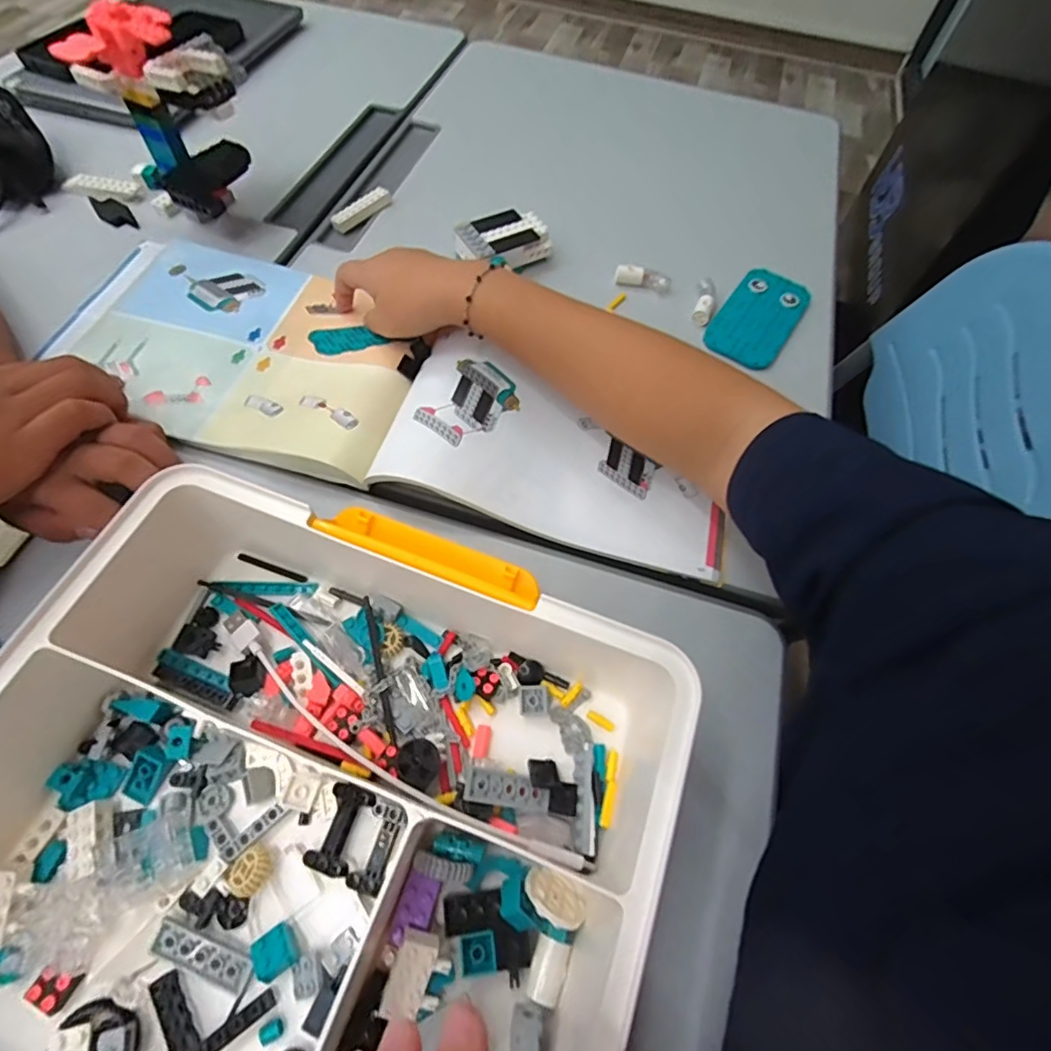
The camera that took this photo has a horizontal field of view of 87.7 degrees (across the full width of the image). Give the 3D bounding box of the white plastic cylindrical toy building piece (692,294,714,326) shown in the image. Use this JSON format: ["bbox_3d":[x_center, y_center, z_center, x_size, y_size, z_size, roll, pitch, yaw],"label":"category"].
[{"bbox_3d":[0.159,-0.193,0.489,0.015,0.017,0.021,21,62,8],"label":"white plastic cylindrical toy building piece"}]

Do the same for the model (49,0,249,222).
[{"bbox_3d":[-0.295,-0.334,0.463,0.108,0.139,0.098,-26,66,-16],"label":"model"}]

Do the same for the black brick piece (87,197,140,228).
[{"bbox_3d":[-0.390,-0.296,0.517,0.025,0.004,0.060,-36,69,-20],"label":"black brick piece"}]

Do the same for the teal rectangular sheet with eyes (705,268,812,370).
[{"bbox_3d":[0.212,-0.191,0.497,0.064,0.010,0.114,31,64,13],"label":"teal rectangular sheet with eyes"}]

